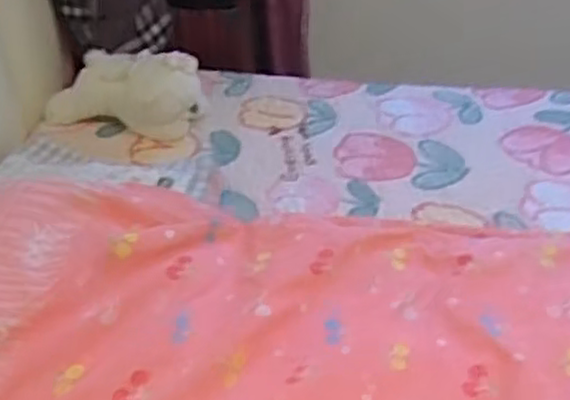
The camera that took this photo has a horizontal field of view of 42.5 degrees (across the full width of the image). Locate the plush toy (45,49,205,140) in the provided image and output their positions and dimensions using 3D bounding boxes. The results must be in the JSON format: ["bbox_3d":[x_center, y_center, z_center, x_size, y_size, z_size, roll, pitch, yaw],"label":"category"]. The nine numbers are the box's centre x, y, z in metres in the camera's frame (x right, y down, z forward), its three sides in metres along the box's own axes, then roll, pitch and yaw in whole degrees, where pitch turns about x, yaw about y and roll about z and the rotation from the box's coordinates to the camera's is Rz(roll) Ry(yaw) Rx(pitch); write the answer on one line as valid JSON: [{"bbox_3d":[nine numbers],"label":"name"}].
[{"bbox_3d":[-0.327,-0.215,1.426,0.325,0.138,0.137,8,41,13],"label":"plush toy"}]

